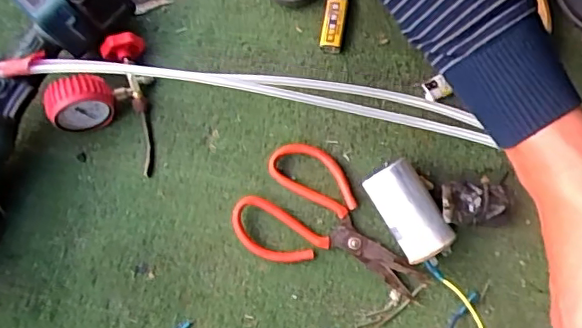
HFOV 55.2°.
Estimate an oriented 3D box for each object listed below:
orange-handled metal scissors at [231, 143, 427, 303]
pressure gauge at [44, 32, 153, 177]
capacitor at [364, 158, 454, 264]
[{"bbox_3d":[0.044,0.054,0.544,0.187,0.020,0.114,20,77,6],"label":"orange-handled metal scissors"},{"bbox_3d":[-0.198,-0.066,0.575,0.095,0.053,0.150,-5,75,0],"label":"pressure gauge"},{"bbox_3d":[0.112,0.045,0.532,0.046,0.043,0.092,-30,77,-6],"label":"capacitor"}]

